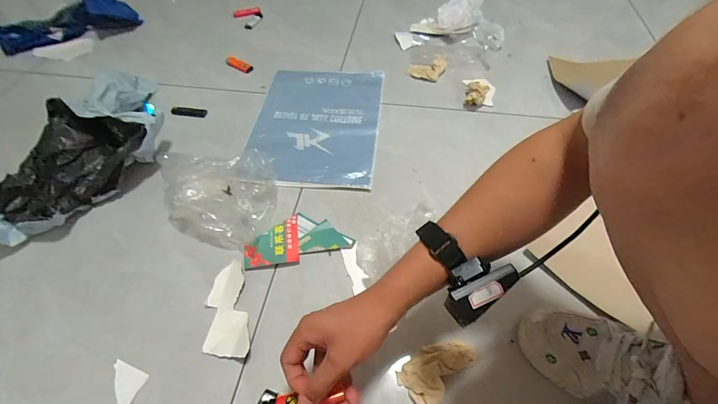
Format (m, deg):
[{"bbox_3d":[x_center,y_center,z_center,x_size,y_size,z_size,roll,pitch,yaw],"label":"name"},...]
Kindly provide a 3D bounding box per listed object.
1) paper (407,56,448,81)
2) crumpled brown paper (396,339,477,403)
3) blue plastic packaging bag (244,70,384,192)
[{"bbox_3d":[0.165,-0.328,0.821,0.088,0.018,0.076,16,56,12],"label":"paper"},{"bbox_3d":[0.102,0.214,0.441,0.100,0.027,0.056,-36,61,-22],"label":"crumpled brown paper"},{"bbox_3d":[-0.090,-0.177,0.727,0.261,0.013,0.353,4,55,4],"label":"blue plastic packaging bag"}]

